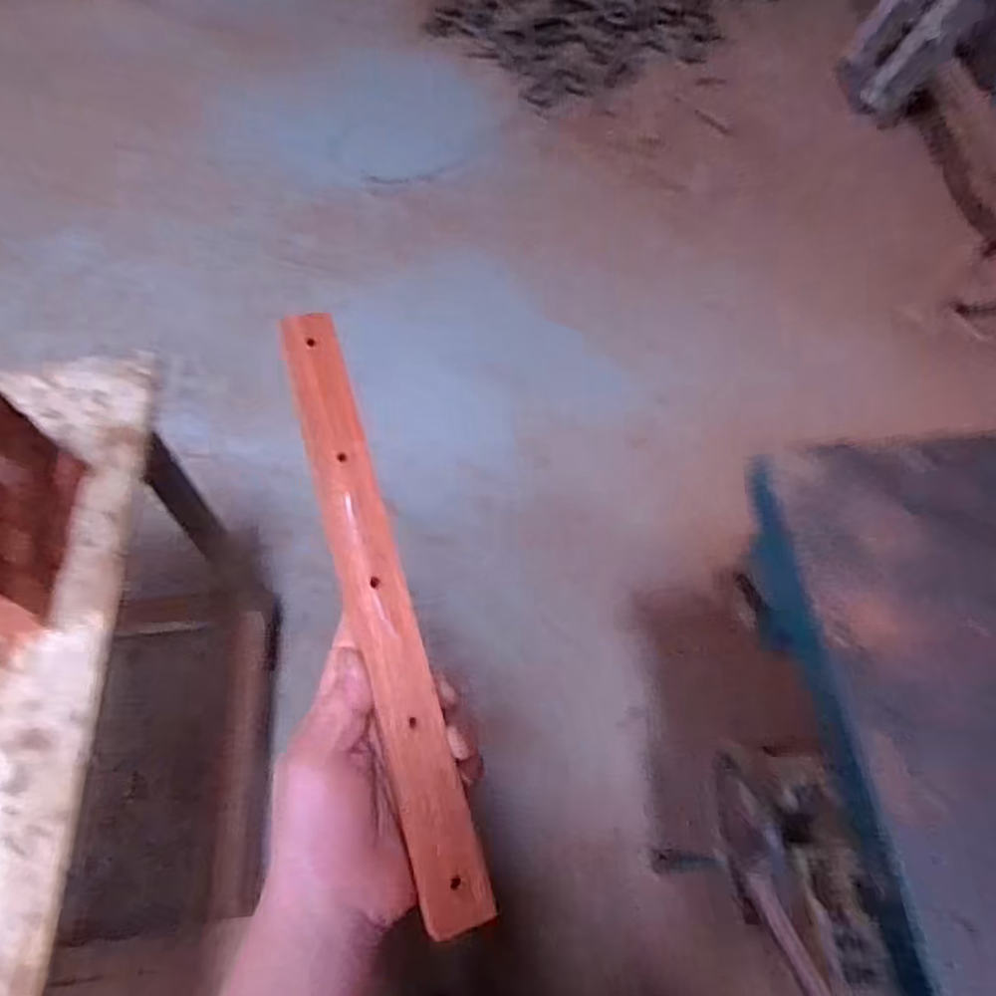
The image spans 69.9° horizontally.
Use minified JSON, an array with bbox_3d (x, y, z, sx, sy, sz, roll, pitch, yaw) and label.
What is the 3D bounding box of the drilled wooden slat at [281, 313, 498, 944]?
[{"bbox_3d":[-0.064,0.048,0.368,0.032,0.012,0.319,-16,75,-6],"label":"drilled wooden slat"}]

